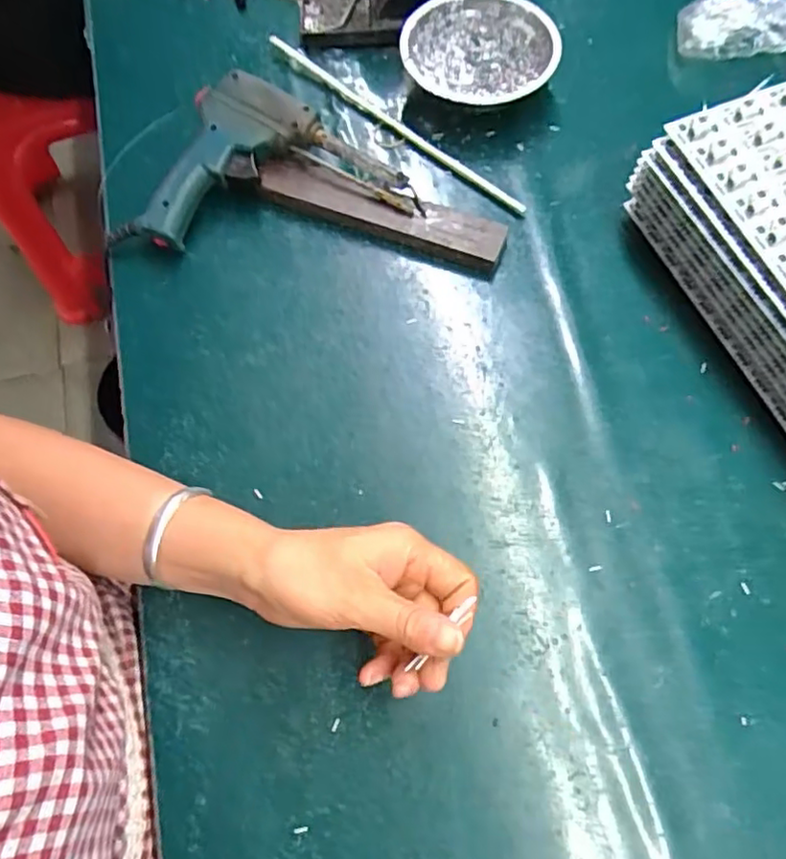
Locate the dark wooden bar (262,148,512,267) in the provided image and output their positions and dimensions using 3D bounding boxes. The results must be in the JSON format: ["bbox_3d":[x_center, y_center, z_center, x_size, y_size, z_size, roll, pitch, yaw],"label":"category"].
[{"bbox_3d":[-0.013,-0.177,0.501,0.209,0.019,0.034,23,71,10],"label":"dark wooden bar"}]

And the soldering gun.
[{"bbox_3d":[-0.109,-0.216,0.517,0.236,0.049,0.139,-9,69,-2],"label":"soldering gun"}]

